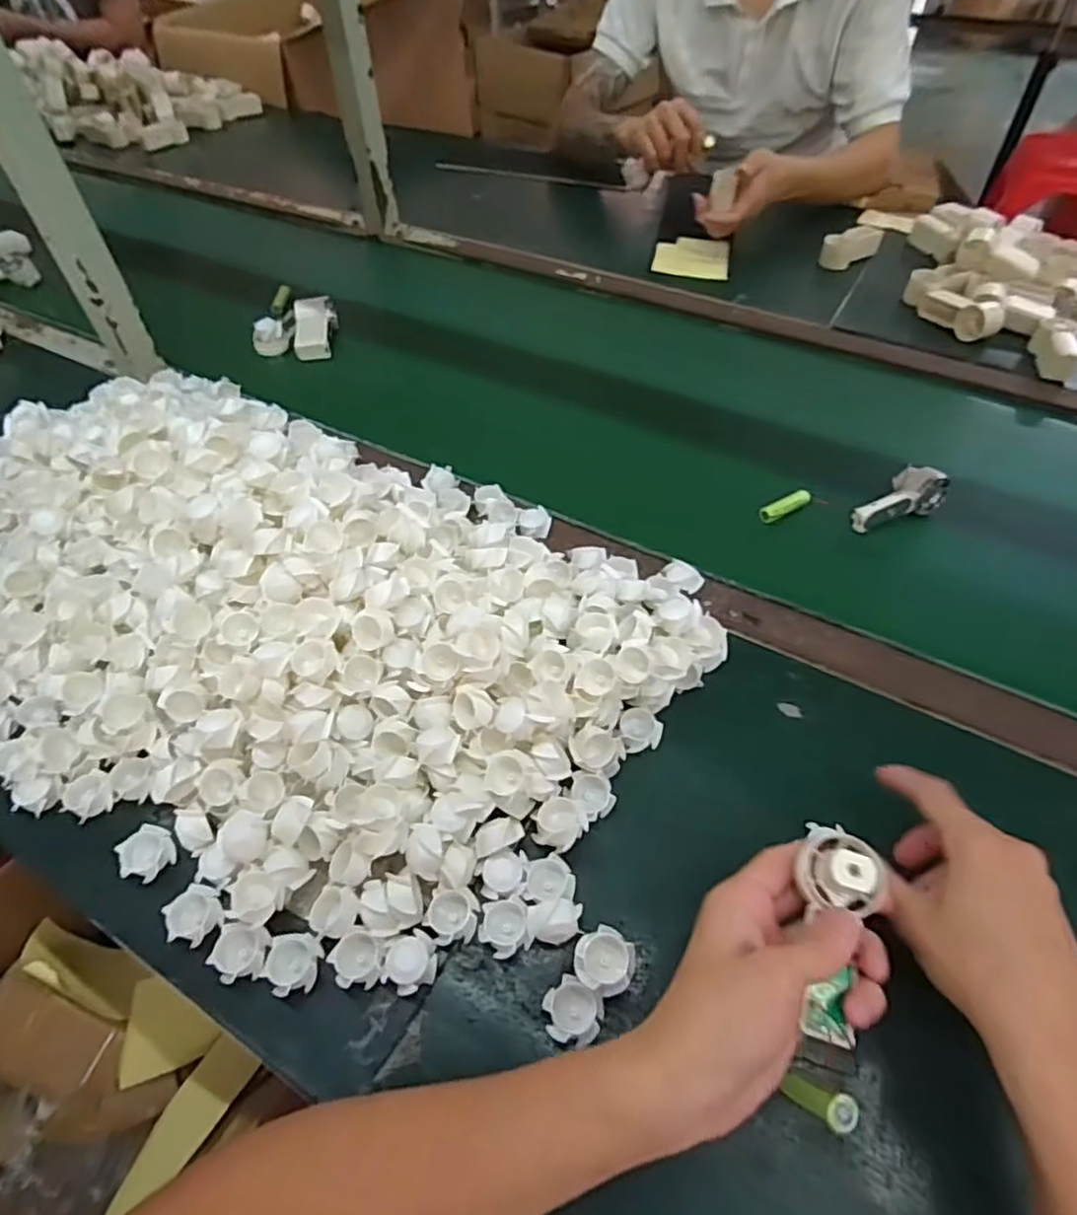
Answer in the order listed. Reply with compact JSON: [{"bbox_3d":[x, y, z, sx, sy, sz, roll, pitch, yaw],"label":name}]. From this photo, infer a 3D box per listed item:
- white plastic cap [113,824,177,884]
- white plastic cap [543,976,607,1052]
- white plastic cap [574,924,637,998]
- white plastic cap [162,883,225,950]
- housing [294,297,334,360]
[{"bbox_3d":[-0.250,0.157,0.426,0.029,0.015,0.032,36,61,27],"label":"white plastic cap"},{"bbox_3d":[0.018,0.222,0.367,0.032,0.014,0.029,25,57,21],"label":"white plastic cap"},{"bbox_3d":[0.037,0.200,0.377,0.032,0.027,0.031,-1,51,2],"label":"white plastic cap"},{"bbox_3d":[-0.207,0.184,0.401,0.031,0.013,0.031,-1,51,2],"label":"white plastic cap"},{"bbox_3d":[-0.271,-0.339,0.806,0.044,0.021,0.087,-4,71,-1],"label":"housing"}]

